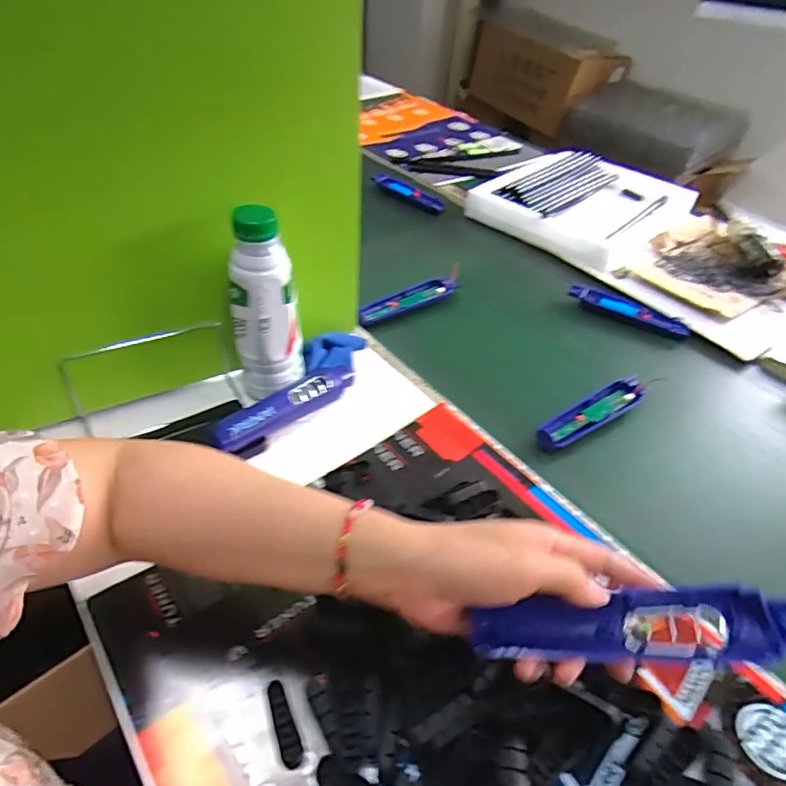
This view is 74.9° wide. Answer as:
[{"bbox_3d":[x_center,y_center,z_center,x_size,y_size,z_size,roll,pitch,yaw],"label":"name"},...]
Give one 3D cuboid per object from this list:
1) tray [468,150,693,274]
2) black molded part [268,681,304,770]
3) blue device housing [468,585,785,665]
[{"bbox_3d":[0.365,-0.364,0.985,0.317,0.051,0.403,34,50,27],"label":"tray"},{"bbox_3d":[-0.070,0.213,0.332,0.014,0.005,0.049,-14,43,-20],"label":"black molded part"},{"bbox_3d":[0.129,0.130,0.282,0.169,0.023,0.034,-7,39,10],"label":"blue device housing"}]

